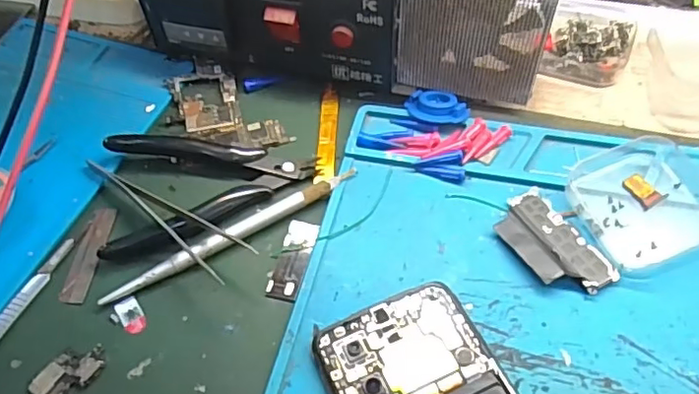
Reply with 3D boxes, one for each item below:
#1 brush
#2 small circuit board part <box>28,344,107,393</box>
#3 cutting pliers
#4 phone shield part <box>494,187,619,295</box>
[{"bbox_3d":[-0.058,0.018,0.303,0.141,0.009,0.011,-28,57,-15],"label":"brush"},{"bbox_3d":[-0.130,0.083,0.265,0.042,0.004,0.020,-39,61,-22],"label":"small circuit board part"},{"bbox_3d":[-0.075,-0.009,0.320,0.115,0.016,0.081,-6,54,-1],"label":"cutting pliers"},{"bbox_3d":[0.098,0.023,0.289,0.034,0.008,0.061,-27,57,-15],"label":"phone shield part"}]

